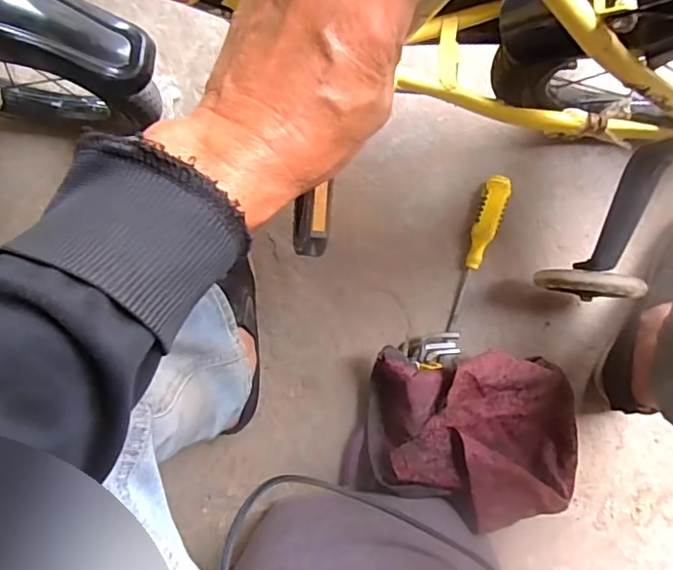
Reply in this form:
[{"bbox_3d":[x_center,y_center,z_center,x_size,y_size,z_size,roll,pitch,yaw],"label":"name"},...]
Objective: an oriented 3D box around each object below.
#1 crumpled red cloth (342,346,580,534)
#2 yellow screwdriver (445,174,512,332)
[{"bbox_3d":[0.146,0.171,0.639,0.256,0.105,0.186,4,96,4],"label":"crumpled red cloth"},{"bbox_3d":[0.166,-0.036,0.654,0.030,0.025,0.188,16,96,3],"label":"yellow screwdriver"}]

